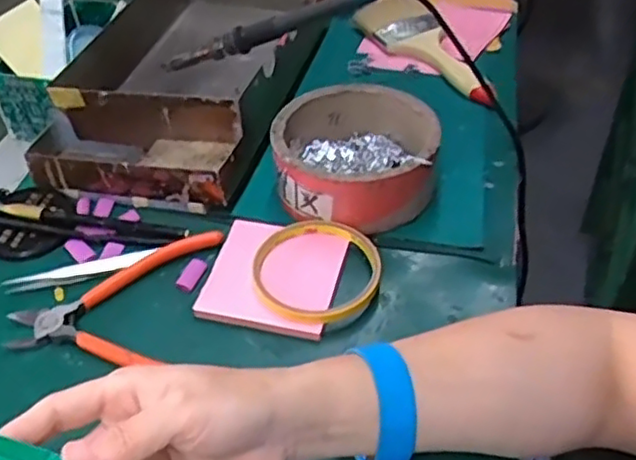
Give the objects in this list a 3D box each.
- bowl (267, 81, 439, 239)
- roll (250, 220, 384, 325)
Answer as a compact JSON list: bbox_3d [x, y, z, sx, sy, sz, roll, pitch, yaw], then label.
[{"bbox_3d":[0.029,-0.056,0.505,0.115,0.054,0.119,-2,43,2],"label":"bowl"},{"bbox_3d":[-0.001,0.027,0.449,0.084,0.013,0.085,-2,43,2],"label":"roll"}]

